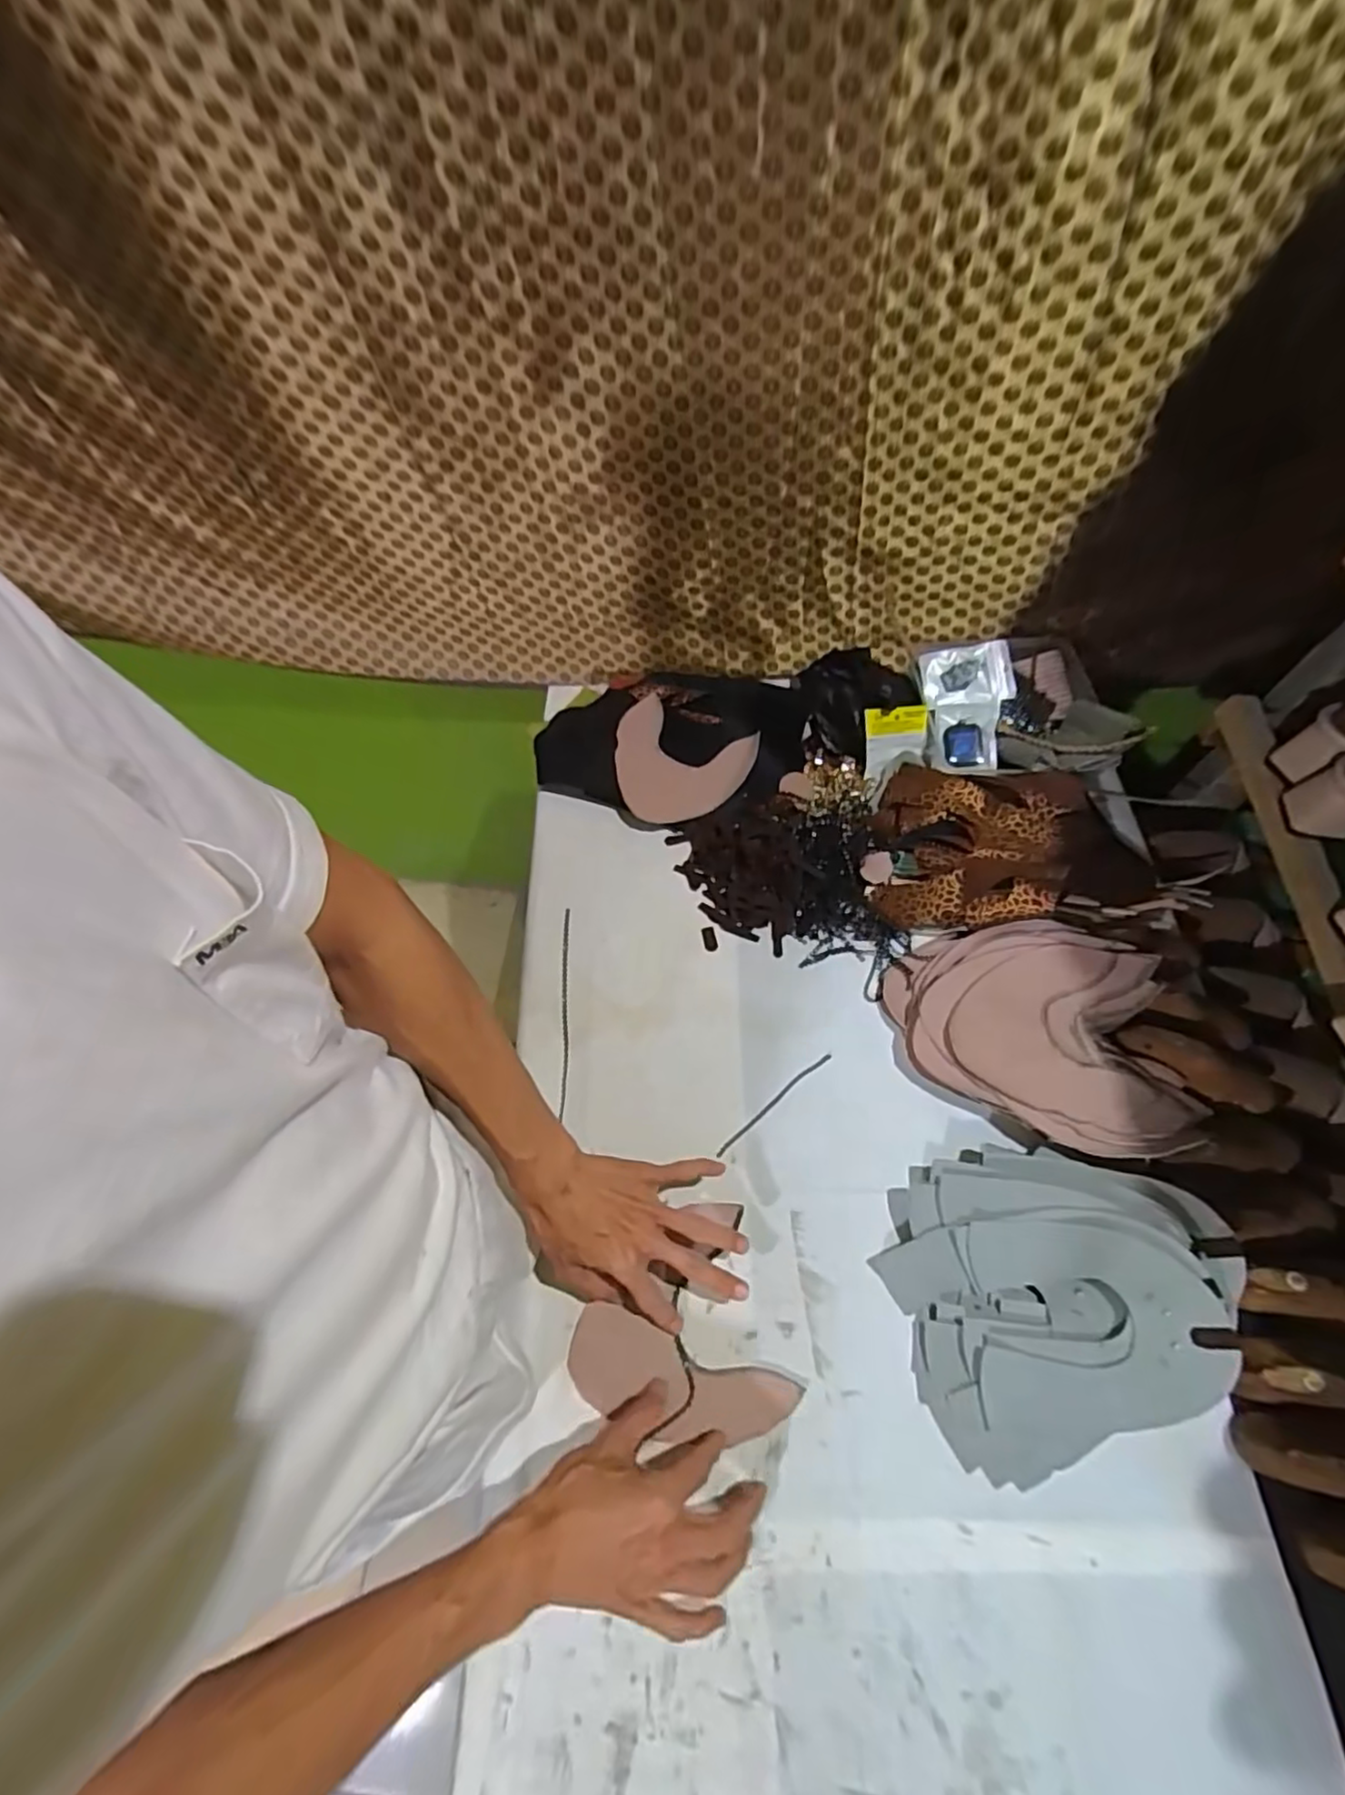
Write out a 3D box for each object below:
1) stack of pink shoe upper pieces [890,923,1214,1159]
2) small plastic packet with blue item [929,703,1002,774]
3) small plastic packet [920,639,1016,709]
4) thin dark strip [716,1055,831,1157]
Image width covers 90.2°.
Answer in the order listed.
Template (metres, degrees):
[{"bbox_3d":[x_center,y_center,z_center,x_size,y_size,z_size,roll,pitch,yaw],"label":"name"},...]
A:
[{"bbox_3d":[0.346,0.122,0.634,0.270,0.059,0.194,25,64,14],"label":"stack of pink shoe upper pieces"},{"bbox_3d":[0.332,-0.183,0.767,0.080,0.016,0.080,3,87,3],"label":"small plastic packet with blue item"},{"bbox_3d":[0.348,-0.257,0.790,0.104,0.031,0.076,-5,84,3],"label":"small plastic packet"},{"bbox_3d":[0.096,0.194,0.633,0.142,0.006,0.007,-36,66,-17],"label":"thin dark strip"}]

